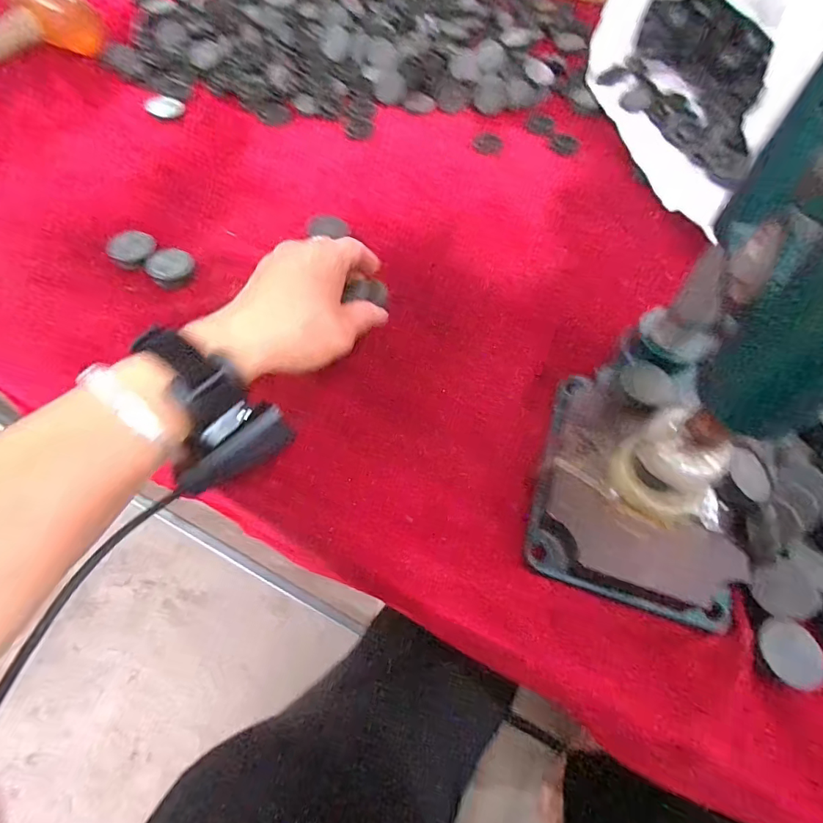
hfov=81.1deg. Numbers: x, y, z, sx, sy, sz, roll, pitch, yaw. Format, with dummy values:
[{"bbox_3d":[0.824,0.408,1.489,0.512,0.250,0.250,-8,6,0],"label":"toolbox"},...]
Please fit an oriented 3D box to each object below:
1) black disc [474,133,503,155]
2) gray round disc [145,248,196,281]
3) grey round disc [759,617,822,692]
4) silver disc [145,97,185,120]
[{"bbox_3d":[0.081,-0.284,0.507,0.030,0.004,0.032,1,61,-3],"label":"black disc"},{"bbox_3d":[-0.194,-0.117,0.386,0.030,0.008,0.033,42,67,18],"label":"gray round disc"},{"bbox_3d":[0.208,0.131,0.261,0.028,0.007,0.035,0,64,-1],"label":"grey round disc"},{"bbox_3d":[-0.261,-0.322,0.509,0.035,0.006,0.032,1,61,-3],"label":"silver disc"}]

